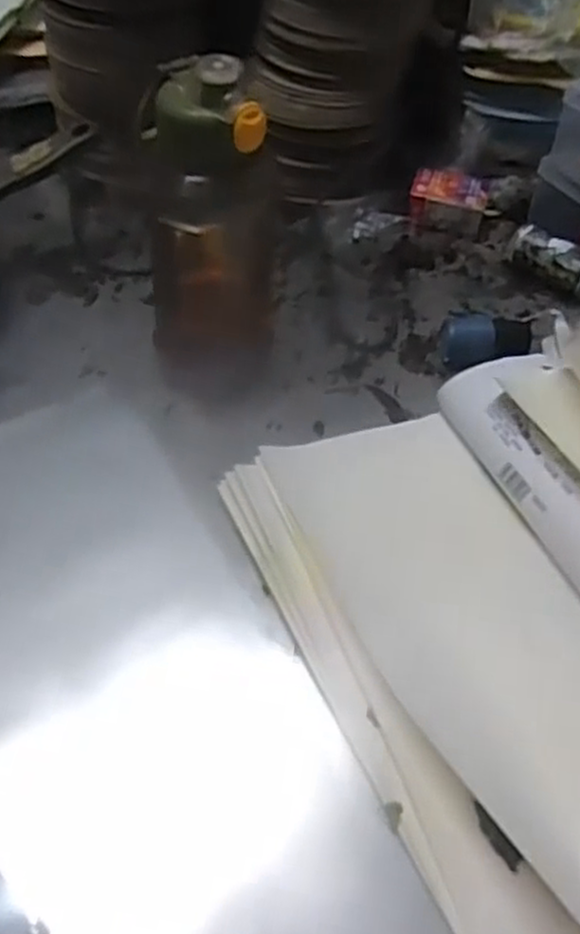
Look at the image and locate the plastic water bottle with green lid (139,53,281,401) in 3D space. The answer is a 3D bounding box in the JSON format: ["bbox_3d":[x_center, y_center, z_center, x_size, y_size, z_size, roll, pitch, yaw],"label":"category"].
[{"bbox_3d":[-0.060,-0.166,0.538,0.095,0.229,0.093,0,53,-4],"label":"plastic water bottle with green lid"}]

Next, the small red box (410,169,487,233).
[{"bbox_3d":[0.160,-0.271,0.748,0.075,0.029,0.057,16,54,8],"label":"small red box"}]

